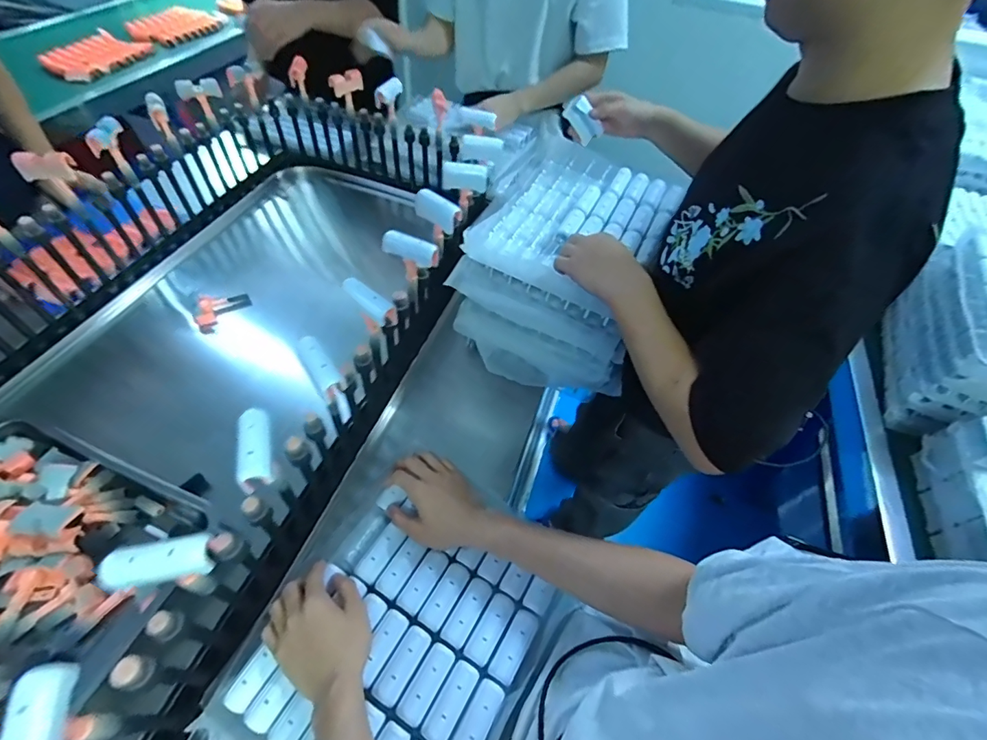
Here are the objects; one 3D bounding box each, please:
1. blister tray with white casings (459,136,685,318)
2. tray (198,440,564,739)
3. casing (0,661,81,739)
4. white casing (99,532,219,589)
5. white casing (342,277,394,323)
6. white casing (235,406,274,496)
[{"bbox_3d":[0.154,-0.269,0.748,0.267,0.046,0.395,25,55,13],"label":"blister tray with white casings"},{"bbox_3d":[-0.096,0.293,0.519,0.280,0.034,0.352,29,56,16],"label":"tray"},{"bbox_3d":[-0.315,0.250,0.306,0.020,0.038,0.079,-36,54,17],"label":"casing"},{"bbox_3d":[-0.277,0.157,0.368,0.075,0.013,0.033,-3,52,-24],"label":"white casing"},{"bbox_3d":[-0.161,-0.092,0.569,0.066,0.016,0.022,39,56,-7],"label":"white casing"},{"bbox_3d":[-0.233,0.076,0.436,0.027,0.019,0.085,-11,55,-13],"label":"white casing"}]

